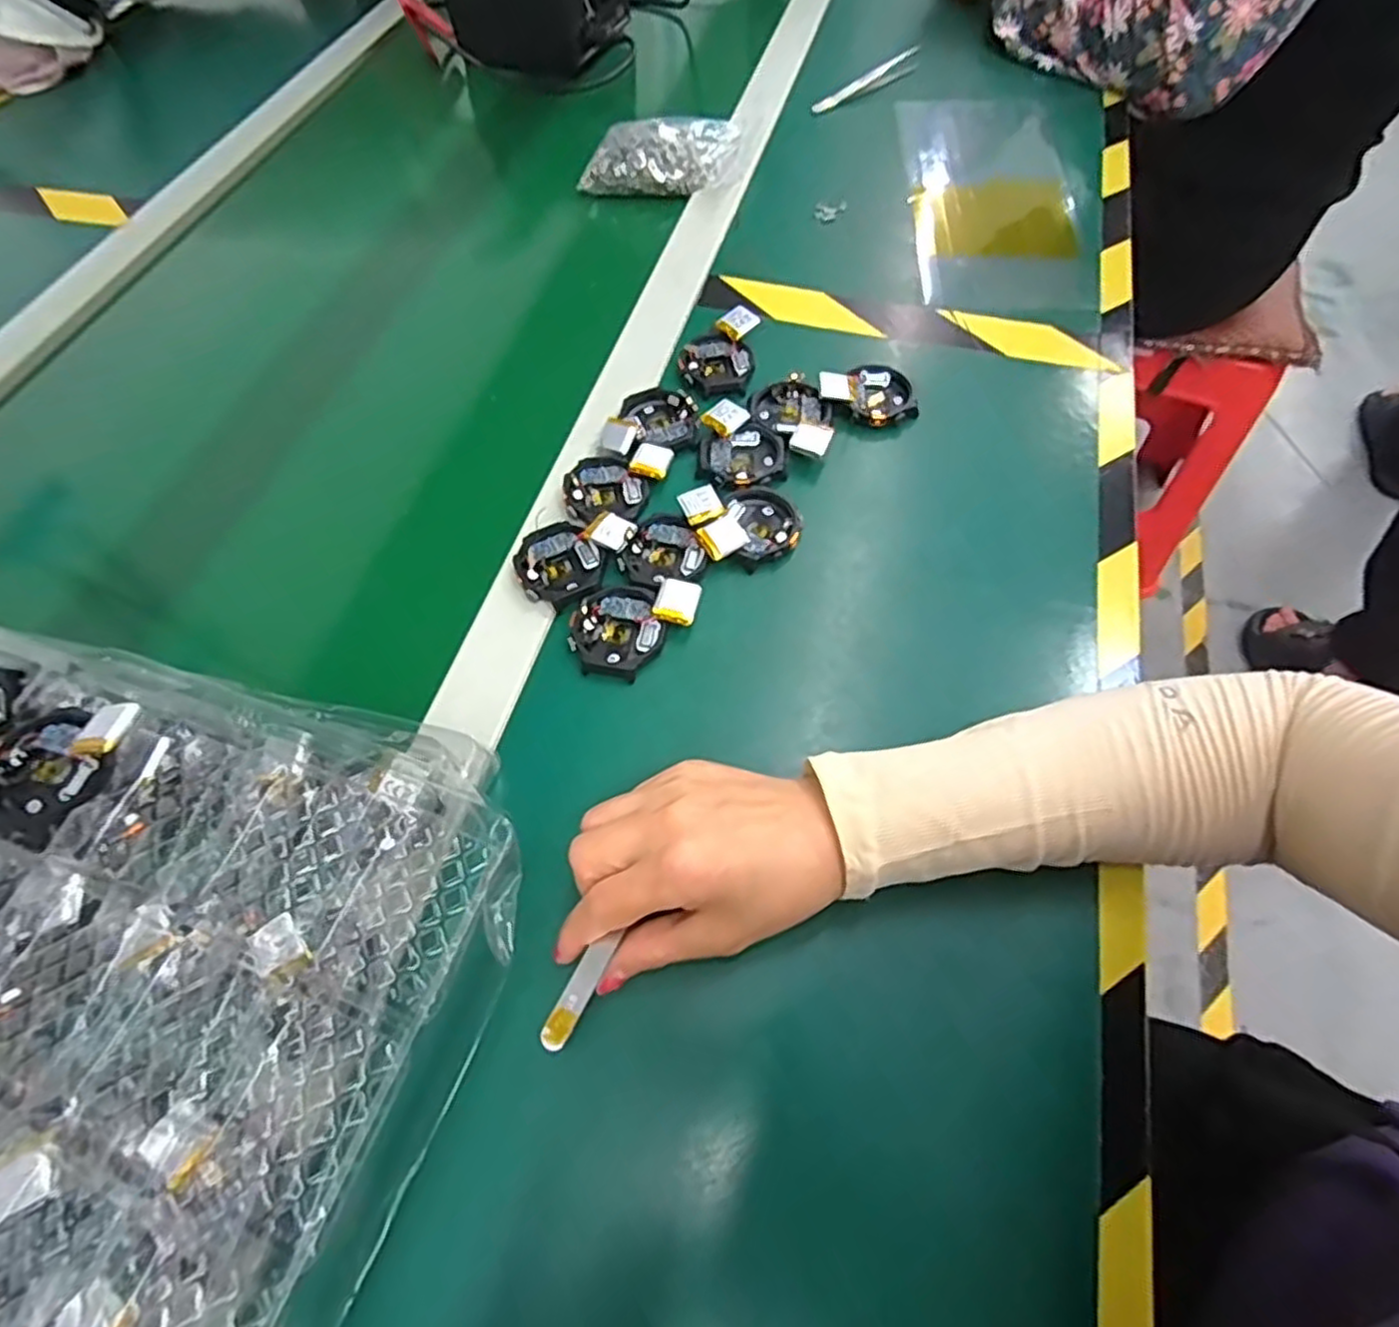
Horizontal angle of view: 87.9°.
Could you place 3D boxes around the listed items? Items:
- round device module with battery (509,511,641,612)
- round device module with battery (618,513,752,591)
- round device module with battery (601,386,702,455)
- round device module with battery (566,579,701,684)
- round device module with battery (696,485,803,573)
[{"bbox_3d":[-0.072,-0.059,0.396,0.053,0.015,0.059,25,64,15],"label":"round device module with battery"},{"bbox_3d":[-0.012,-0.066,0.399,0.064,0.018,0.046,-28,63,-13],"label":"round device module with battery"},{"bbox_3d":[-0.031,-0.154,0.451,0.058,0.012,0.061,-1,60,2],"label":"round device module with battery"},{"bbox_3d":[-0.034,-0.017,0.376,0.063,0.009,0.054,3,74,7],"label":"round device module with battery"},{"bbox_3d":[0.031,-0.075,0.405,0.046,0.019,0.060,27,65,16],"label":"round device module with battery"}]

